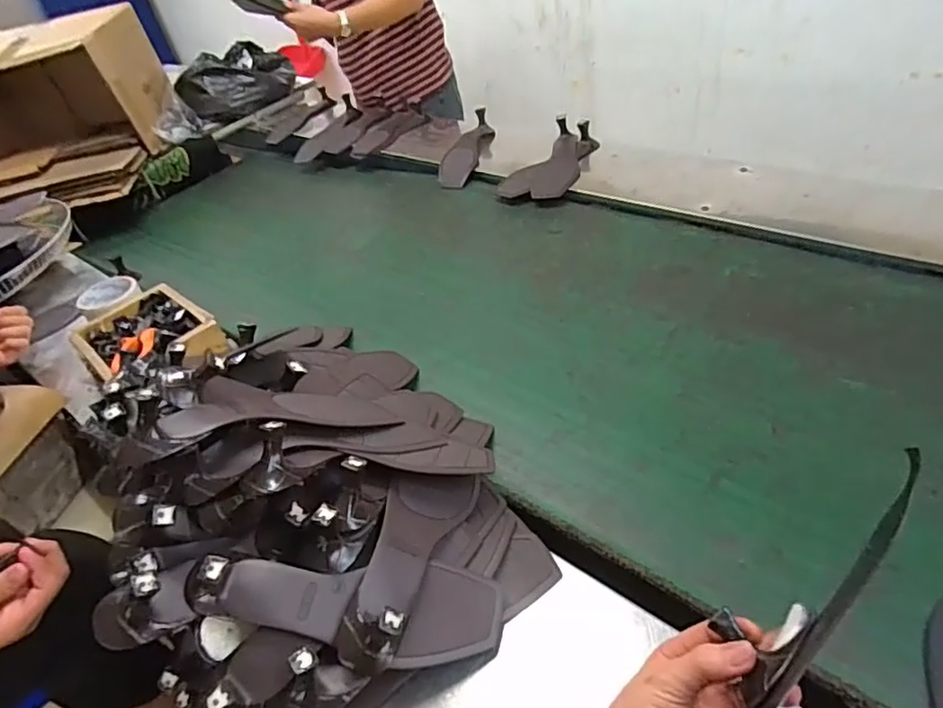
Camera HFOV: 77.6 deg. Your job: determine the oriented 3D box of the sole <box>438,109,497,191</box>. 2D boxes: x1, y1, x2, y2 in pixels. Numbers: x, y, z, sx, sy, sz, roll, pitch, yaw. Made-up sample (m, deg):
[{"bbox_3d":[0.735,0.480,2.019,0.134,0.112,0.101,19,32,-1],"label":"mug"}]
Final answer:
[{"bbox_3d":[-0.011,-0.429,1.226,0.074,0.078,0.232,1,42,16],"label":"sole"}]

